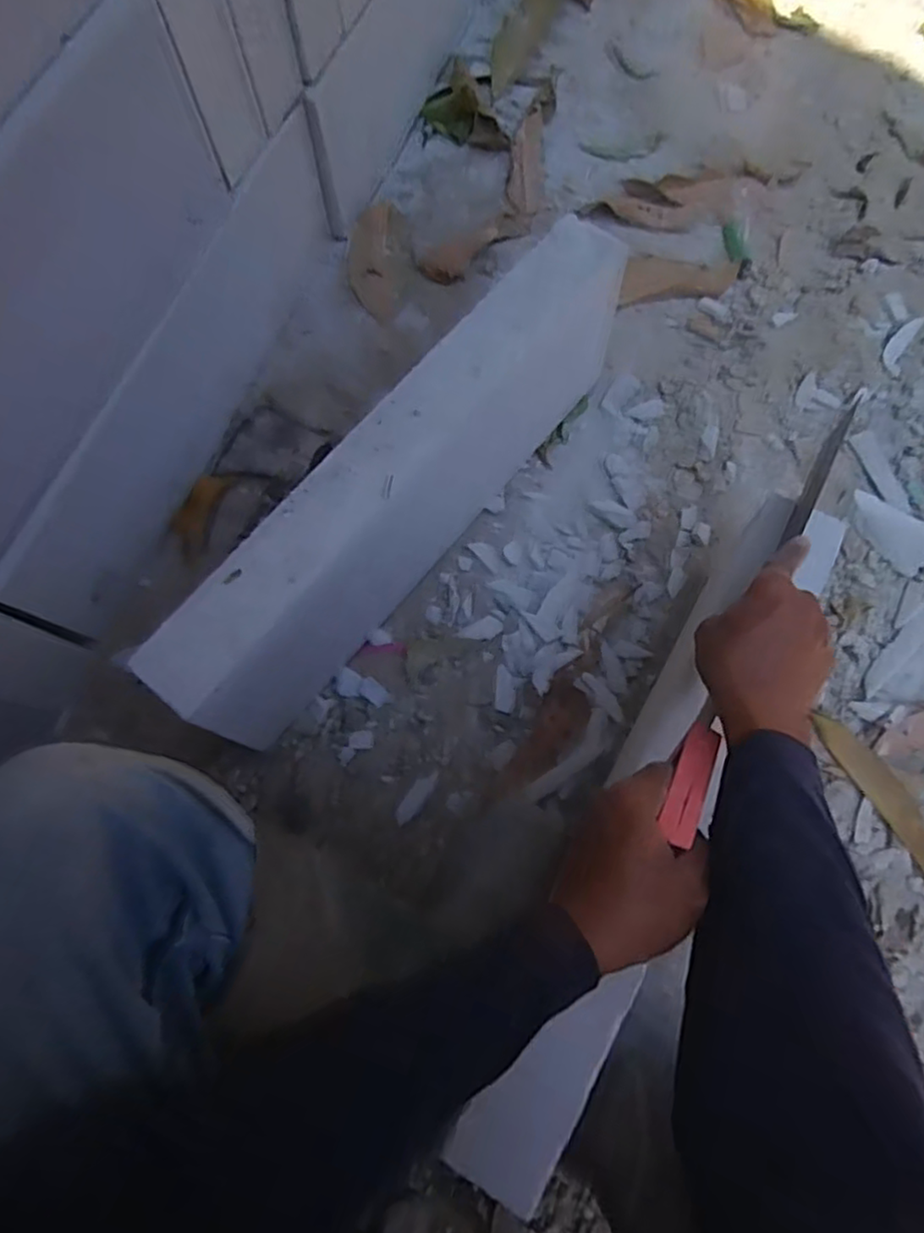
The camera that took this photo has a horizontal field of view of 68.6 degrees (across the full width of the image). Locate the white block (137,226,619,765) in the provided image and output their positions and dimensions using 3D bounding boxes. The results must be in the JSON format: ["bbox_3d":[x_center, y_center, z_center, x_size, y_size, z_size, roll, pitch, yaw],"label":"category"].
[{"bbox_3d":[-0.048,-0.129,0.690,0.090,0.209,0.589,38,78,8],"label":"white block"}]

